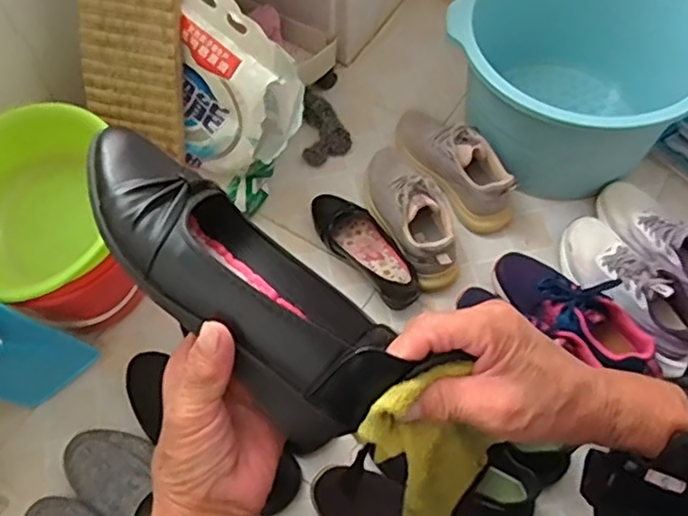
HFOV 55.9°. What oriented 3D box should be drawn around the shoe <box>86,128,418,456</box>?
[{"bbox_3d":[-0.064,0.013,0.386,0.218,0.061,0.085,44,70,5],"label":"shoe"}]

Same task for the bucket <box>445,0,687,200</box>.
[{"bbox_3d":[0.355,-0.273,1.019,0.358,0.241,0.315,-37,67,-17],"label":"bucket"}]

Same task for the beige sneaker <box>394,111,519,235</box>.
[{"bbox_3d":[0.172,-0.158,1.022,0.079,0.102,0.246,-32,65,-15],"label":"beige sneaker"}]

